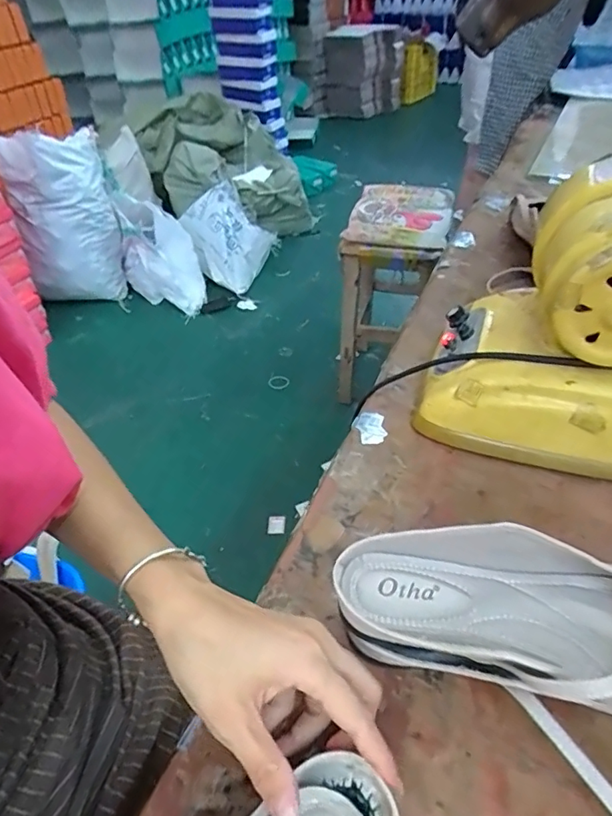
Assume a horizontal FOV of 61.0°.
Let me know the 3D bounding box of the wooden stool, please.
[{"bbox_3d":[0.247,-0.320,1.463,0.248,0.483,0.355,8,43,13],"label":"wooden stool"}]

